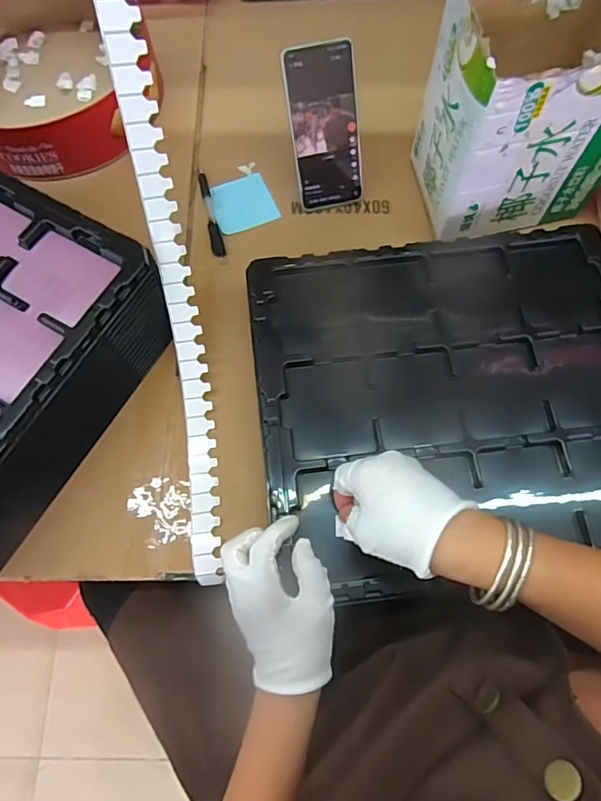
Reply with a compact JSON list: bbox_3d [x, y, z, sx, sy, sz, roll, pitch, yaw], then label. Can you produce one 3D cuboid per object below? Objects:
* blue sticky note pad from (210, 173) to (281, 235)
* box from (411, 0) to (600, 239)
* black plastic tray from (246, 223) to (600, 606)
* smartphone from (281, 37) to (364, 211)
[{"bbox_3d":[-0.074,-0.249,0.614,0.076,0.009,0.075,-24,74,-7],"label":"blue sticky note pad"},{"bbox_3d":[0.234,-0.306,0.507,0.185,0.190,0.152,-10,72,-3],"label":"box"},{"bbox_3d":[0.148,-0.008,0.463,0.365,0.024,0.331,-6,74,-2],"label":"black plastic tray"},{"bbox_3d":[0.029,-0.306,0.556,0.077,0.165,0.012,-15,39,-5],"label":"smartphone"}]

